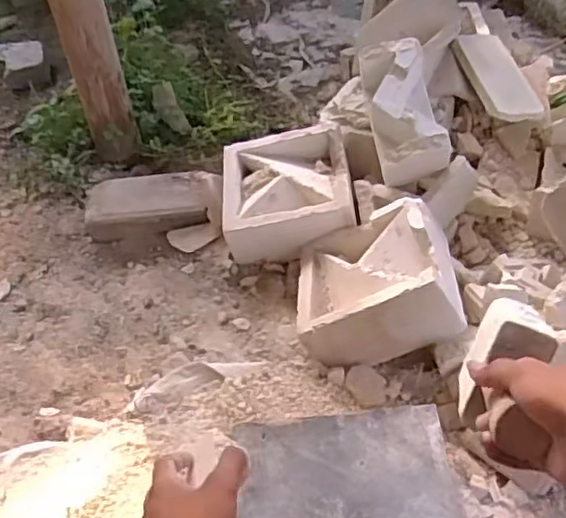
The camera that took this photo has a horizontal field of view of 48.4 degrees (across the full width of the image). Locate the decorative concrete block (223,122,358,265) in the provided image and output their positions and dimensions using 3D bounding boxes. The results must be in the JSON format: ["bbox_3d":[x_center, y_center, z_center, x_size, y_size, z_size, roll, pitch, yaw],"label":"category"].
[{"bbox_3d":[0.006,-0.111,1.030,0.206,0.081,0.215,-8,48,2],"label":"decorative concrete block"}]

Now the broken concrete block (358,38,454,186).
[{"bbox_3d":[0.192,-0.230,0.997,0.101,0.115,0.218,-11,74,-3],"label":"broken concrete block"}]

